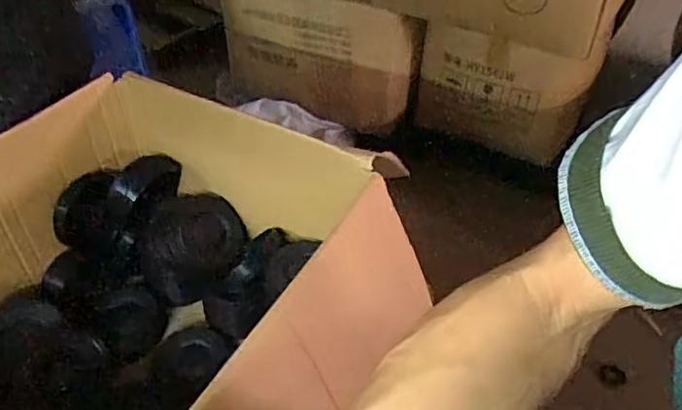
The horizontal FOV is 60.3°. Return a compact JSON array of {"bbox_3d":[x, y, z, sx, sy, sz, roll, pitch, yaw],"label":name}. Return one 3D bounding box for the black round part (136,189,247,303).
[{"bbox_3d":[-0.257,0.059,1.003,0.171,0.158,0.080,-32,17,-10],"label":"black round part"}]

